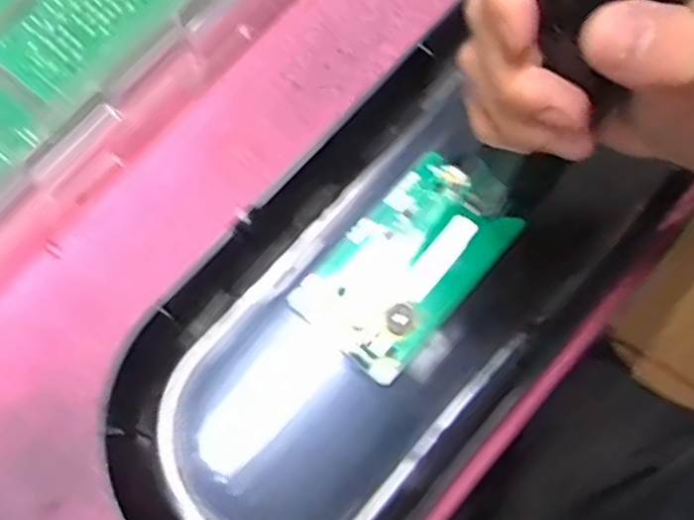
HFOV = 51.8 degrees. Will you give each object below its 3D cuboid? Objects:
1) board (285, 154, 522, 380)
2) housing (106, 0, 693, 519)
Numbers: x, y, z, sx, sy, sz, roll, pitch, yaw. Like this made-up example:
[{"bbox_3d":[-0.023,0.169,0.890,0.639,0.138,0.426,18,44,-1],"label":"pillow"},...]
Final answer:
[{"bbox_3d":[0.029,0.001,0.344,0.061,0.007,0.103,40,76,9],"label":"board"},{"bbox_3d":[0.108,-0.036,0.354,0.214,0.035,0.498,42,78,14],"label":"housing"}]

